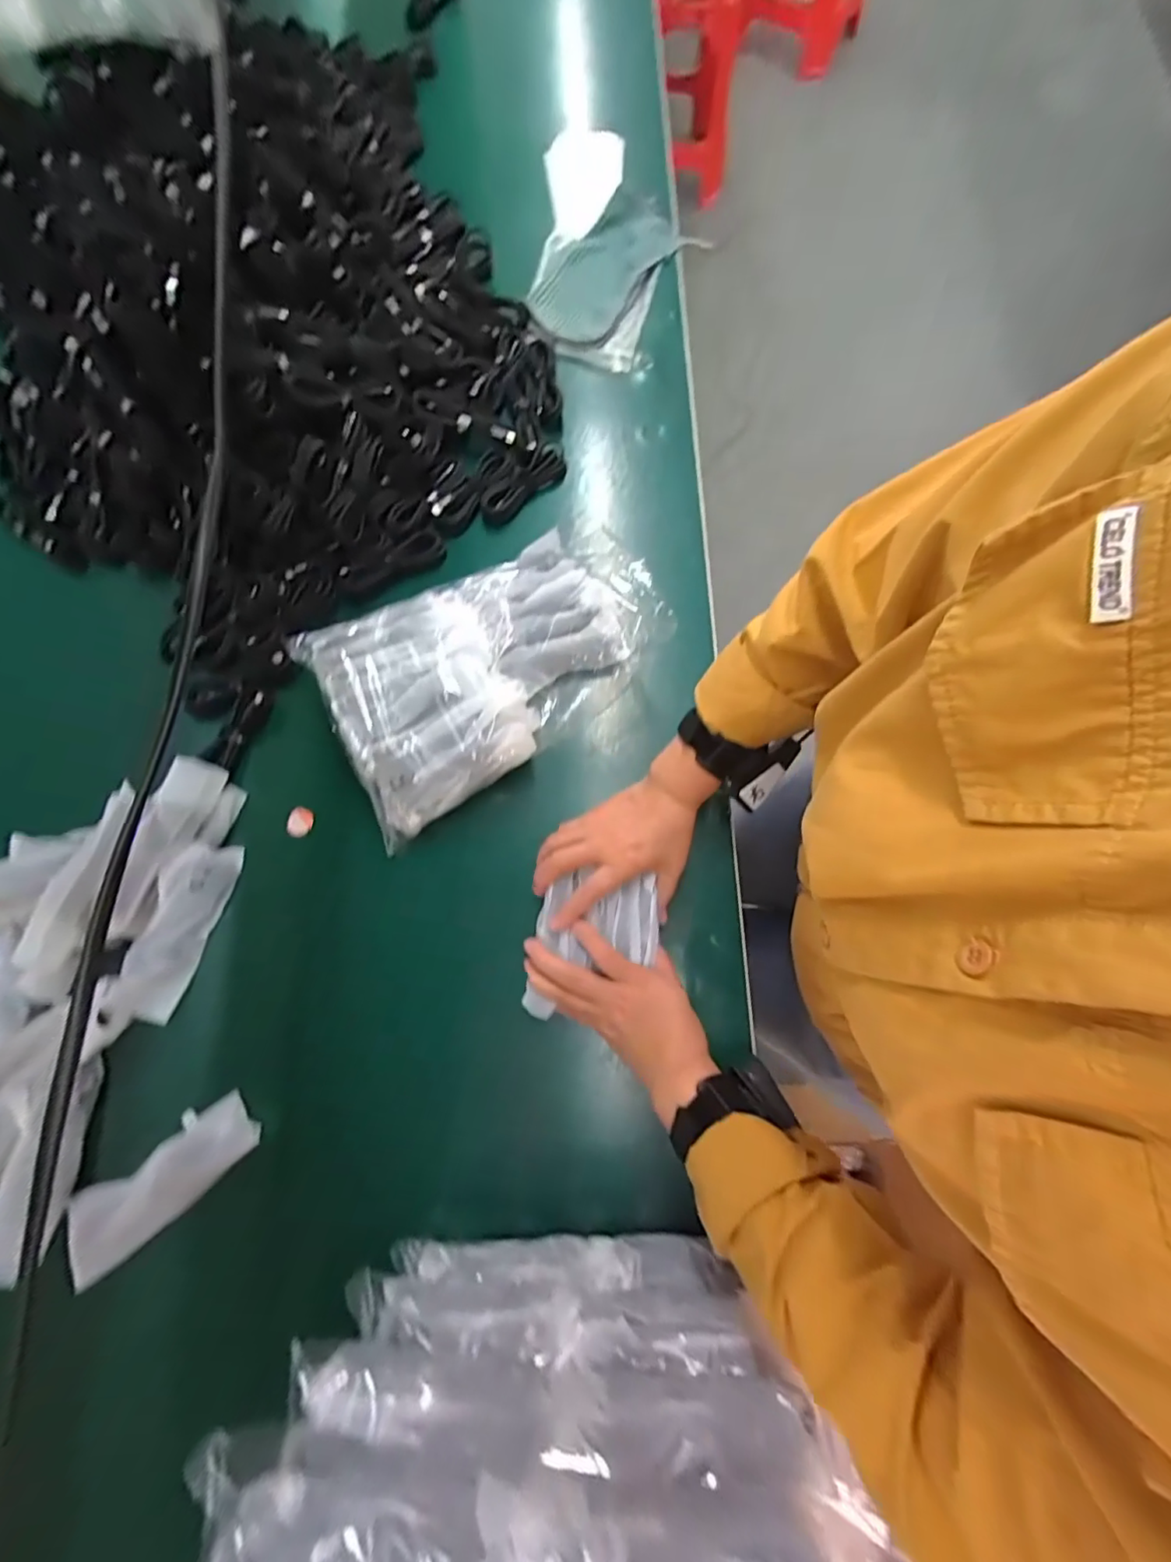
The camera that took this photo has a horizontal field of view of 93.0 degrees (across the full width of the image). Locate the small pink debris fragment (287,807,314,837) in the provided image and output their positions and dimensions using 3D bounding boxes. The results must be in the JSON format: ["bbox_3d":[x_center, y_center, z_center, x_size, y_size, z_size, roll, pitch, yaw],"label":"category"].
[{"bbox_3d":[-0.276,0.039,0.536,0.025,0.008,0.028,36,79,8],"label":"small pink debris fragment"}]

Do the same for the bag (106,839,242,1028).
[{"bbox_3d":[-0.359,0.129,0.491,0.053,0.020,0.149,24,74,-33],"label":"bag"}]

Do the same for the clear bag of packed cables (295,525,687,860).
[{"bbox_3d":[-0.075,-0.114,0.525,0.333,0.056,0.201,-27,78,-6],"label":"clear bag of packed cables"}]

